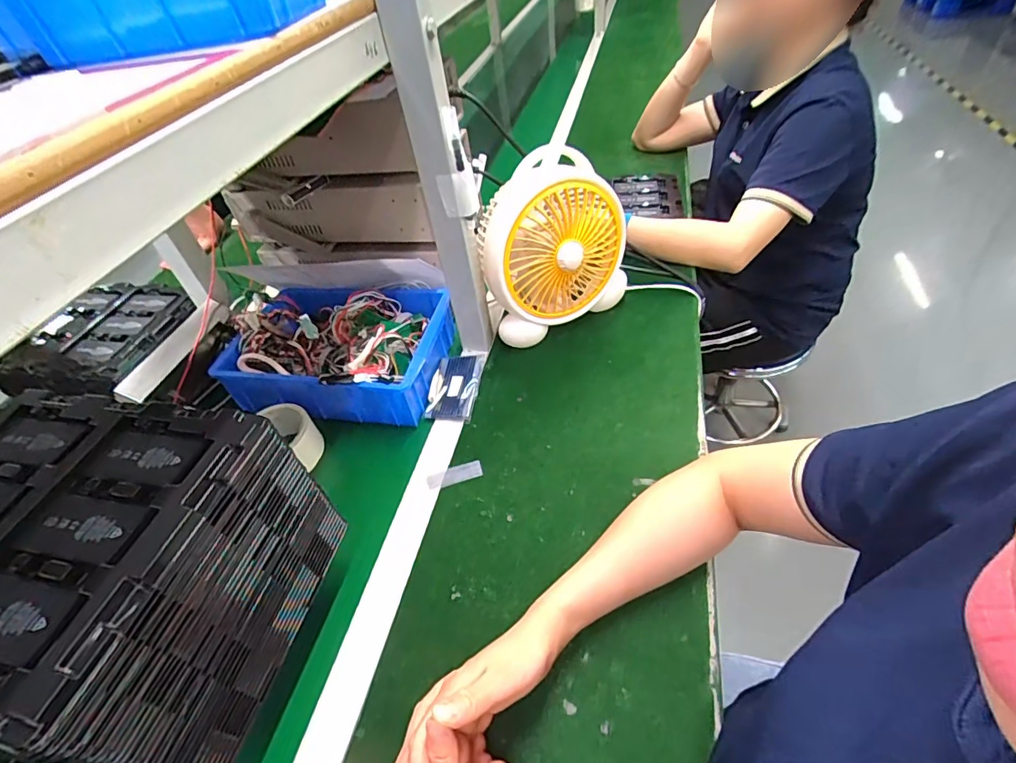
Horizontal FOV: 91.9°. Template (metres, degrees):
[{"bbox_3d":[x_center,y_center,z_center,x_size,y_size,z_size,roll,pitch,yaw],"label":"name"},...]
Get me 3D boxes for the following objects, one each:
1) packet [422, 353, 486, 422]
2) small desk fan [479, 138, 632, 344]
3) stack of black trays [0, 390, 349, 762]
[{"bbox_3d":[-0.075,0.005,0.686,0.074,0.017,0.111,-3,48,23],"label":"packet"},{"bbox_3d":[0.064,-0.187,0.691,0.206,0.222,0.100,-25,49,-16],"label":"small desk fan"},{"bbox_3d":[-0.326,0.143,0.391,0.274,0.160,0.210,5,47,14],"label":"stack of black trays"}]

